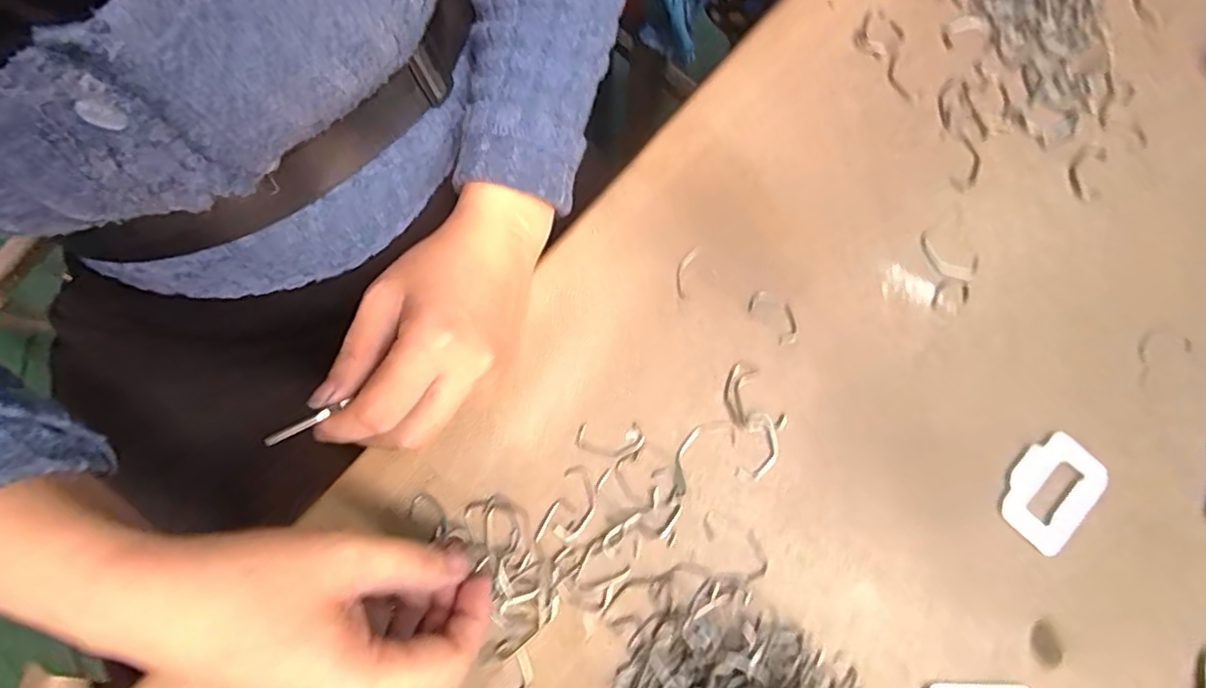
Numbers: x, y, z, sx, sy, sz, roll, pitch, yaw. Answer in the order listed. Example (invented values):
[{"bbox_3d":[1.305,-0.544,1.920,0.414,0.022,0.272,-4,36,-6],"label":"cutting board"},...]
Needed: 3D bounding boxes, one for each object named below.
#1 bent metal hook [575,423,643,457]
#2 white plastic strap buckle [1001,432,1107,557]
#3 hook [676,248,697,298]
[{"bbox_3d":[0.004,0.050,0.305,0.035,0.004,0.017,-1,80,-2],"label":"bent metal hook"},{"bbox_3d":[0.233,0.076,0.306,0.040,0.005,0.058,42,81,6],"label":"white plastic strap buckle"},{"bbox_3d":[0.044,-0.040,0.320,0.007,0.004,0.029,15,80,1],"label":"hook"}]

